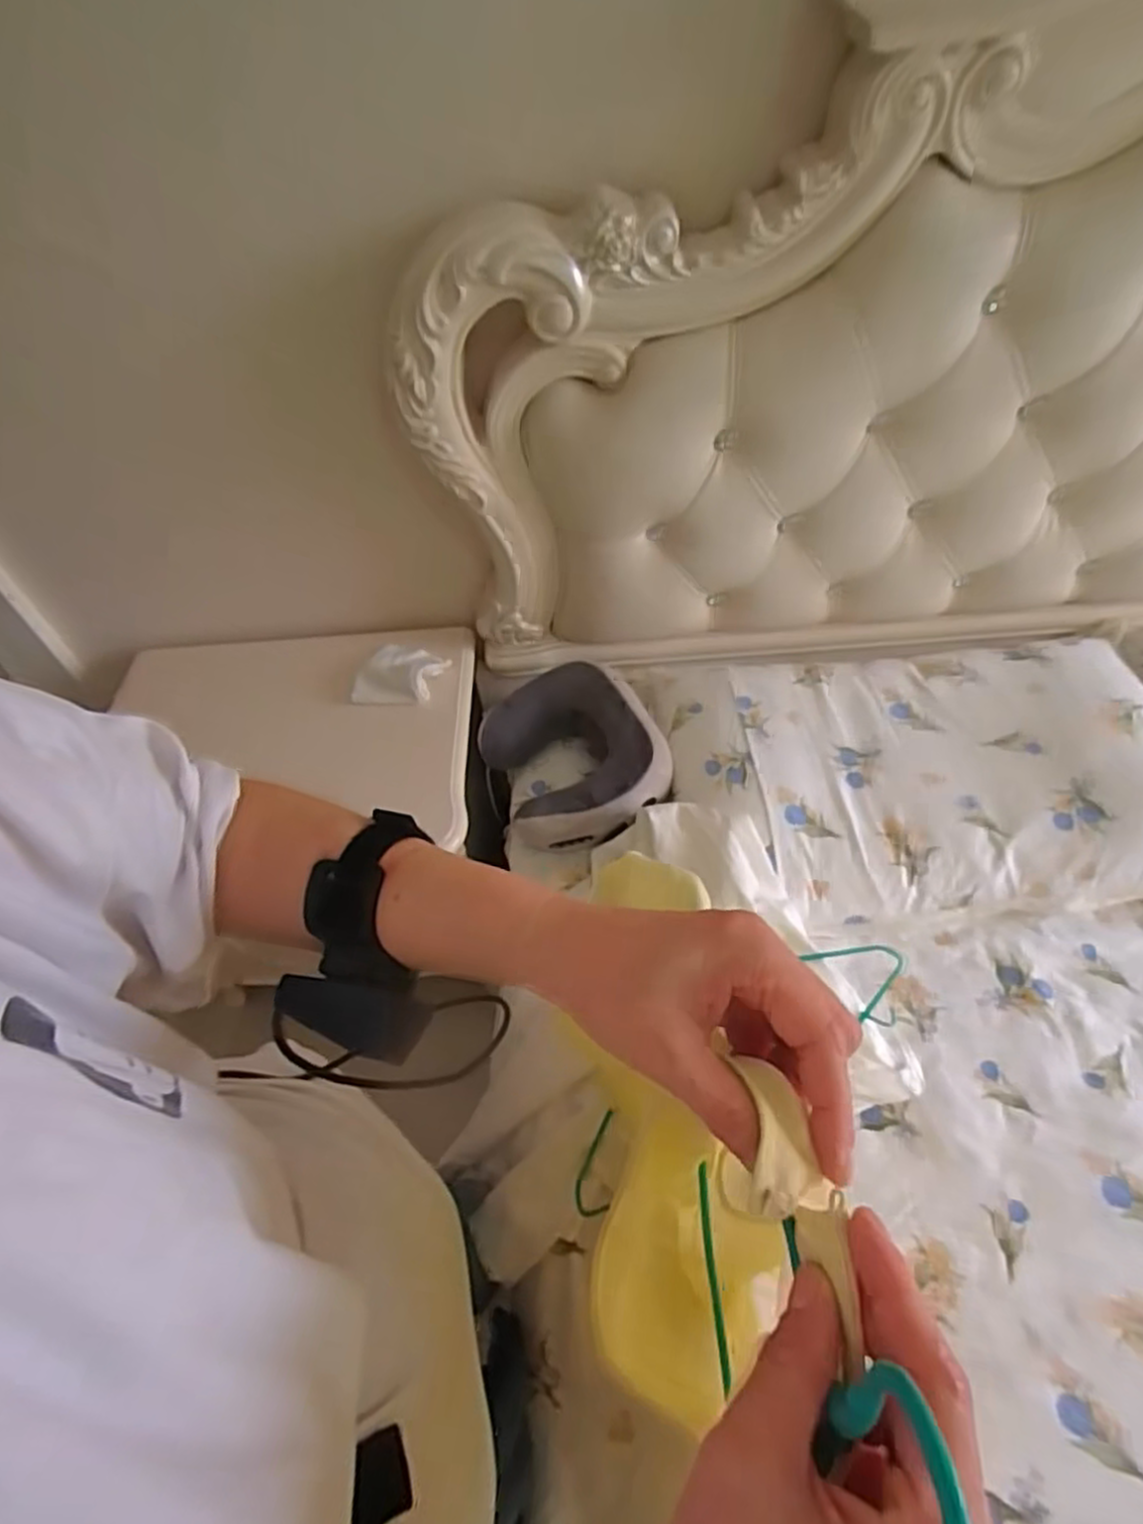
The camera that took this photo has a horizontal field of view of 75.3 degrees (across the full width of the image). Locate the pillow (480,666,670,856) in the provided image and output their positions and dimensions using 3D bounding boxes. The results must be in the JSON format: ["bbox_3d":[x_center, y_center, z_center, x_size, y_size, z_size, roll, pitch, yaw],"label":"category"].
[{"bbox_3d":[0.009,0.009,1.066,0.244,0.105,0.283,-37,59,6],"label":"pillow"}]

